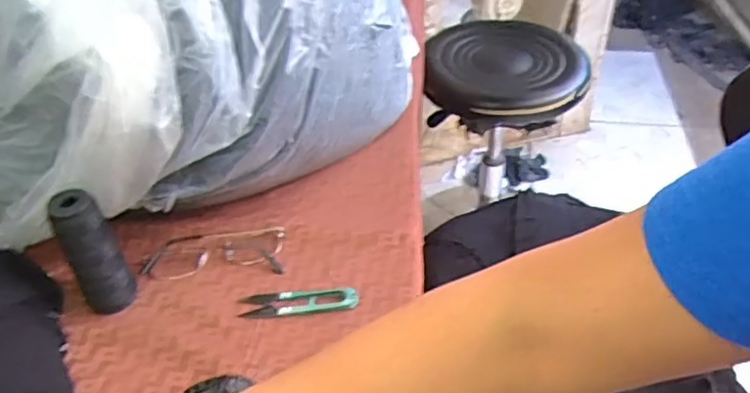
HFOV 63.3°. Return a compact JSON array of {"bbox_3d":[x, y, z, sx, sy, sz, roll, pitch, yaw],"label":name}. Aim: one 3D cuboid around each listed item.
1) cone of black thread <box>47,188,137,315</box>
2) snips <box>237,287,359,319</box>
[{"bbox_3d":[-0.231,0.047,0.499,0.038,0.113,0.030,-23,45,-20],"label":"cone of black thread"},{"bbox_3d":[-0.065,0.090,0.525,0.101,0.009,0.026,-5,42,-1],"label":"snips"}]

